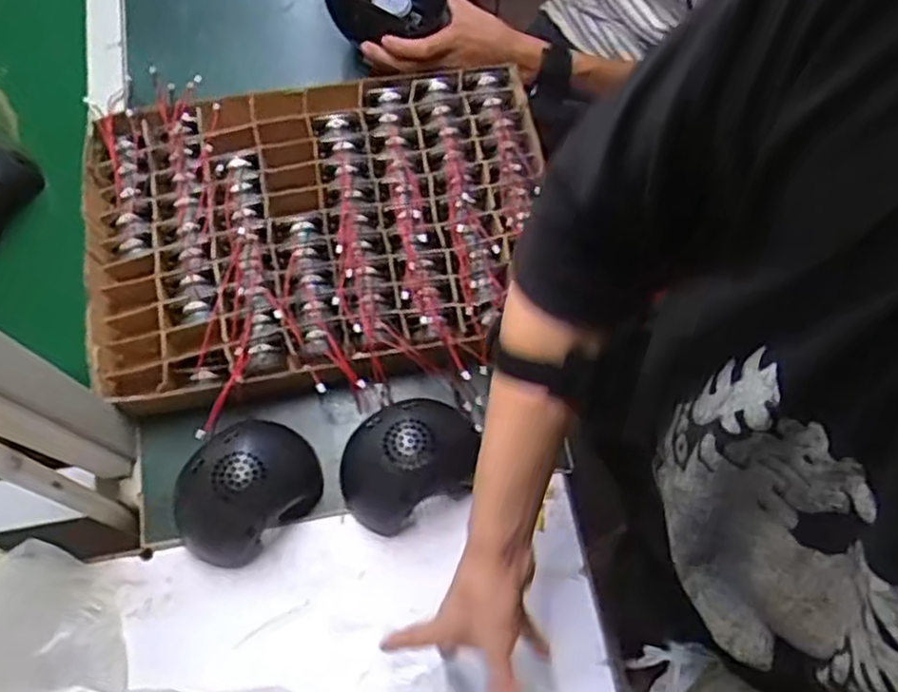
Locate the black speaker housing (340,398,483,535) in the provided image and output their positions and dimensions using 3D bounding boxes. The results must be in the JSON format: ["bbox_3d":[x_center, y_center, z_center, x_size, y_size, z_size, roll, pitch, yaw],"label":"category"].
[{"bbox_3d":[-0.033,0.097,0.647,0.135,0.058,0.097,-27,73,-11],"label":"black speaker housing"}]

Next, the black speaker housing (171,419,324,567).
[{"bbox_3d":[-0.182,0.123,0.646,0.128,0.066,0.098,-41,76,-15],"label":"black speaker housing"}]

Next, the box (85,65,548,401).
[{"bbox_3d":[-0.125,-0.126,0.748,0.454,0.053,0.345,-10,70,-5],"label":"box"}]

